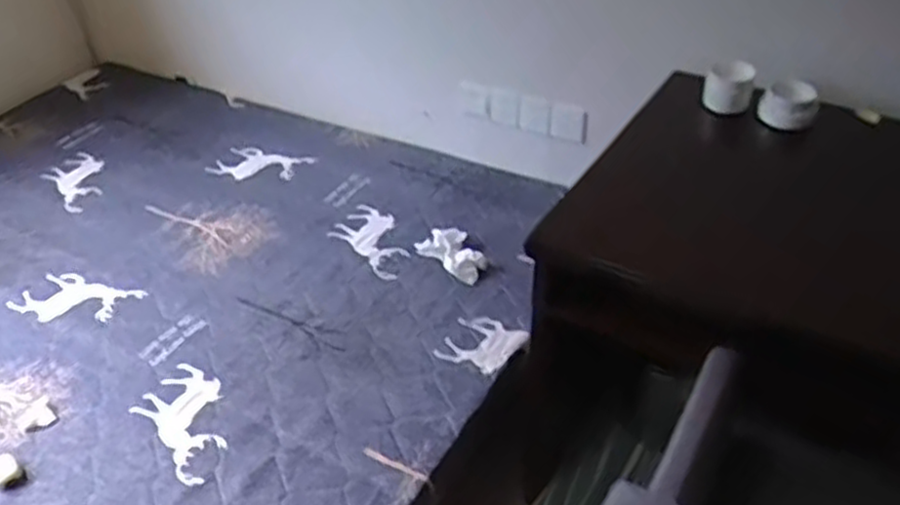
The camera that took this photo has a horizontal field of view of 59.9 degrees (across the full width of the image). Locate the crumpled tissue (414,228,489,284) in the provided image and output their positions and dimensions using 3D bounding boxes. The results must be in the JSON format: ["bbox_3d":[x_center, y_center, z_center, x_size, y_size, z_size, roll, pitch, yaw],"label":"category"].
[{"bbox_3d":[0.013,-0.001,1.840,0.112,0.052,0.200,-30,46,-34],"label":"crumpled tissue"}]

